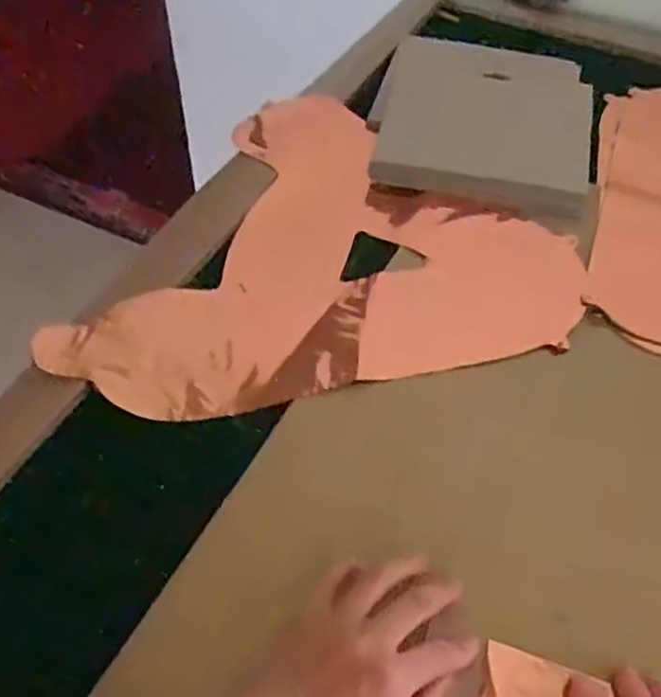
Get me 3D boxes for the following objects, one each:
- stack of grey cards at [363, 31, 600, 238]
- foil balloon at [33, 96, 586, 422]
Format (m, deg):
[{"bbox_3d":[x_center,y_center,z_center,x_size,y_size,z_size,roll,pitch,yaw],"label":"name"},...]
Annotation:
[{"bbox_3d":[0.147,-0.222,0.718,0.207,0.032,0.230,13,53,9],"label":"stack of grey cards"},{"bbox_3d":[-0.026,-0.106,0.640,0.410,0.011,0.349,-12,53,-10],"label":"foil balloon"}]

